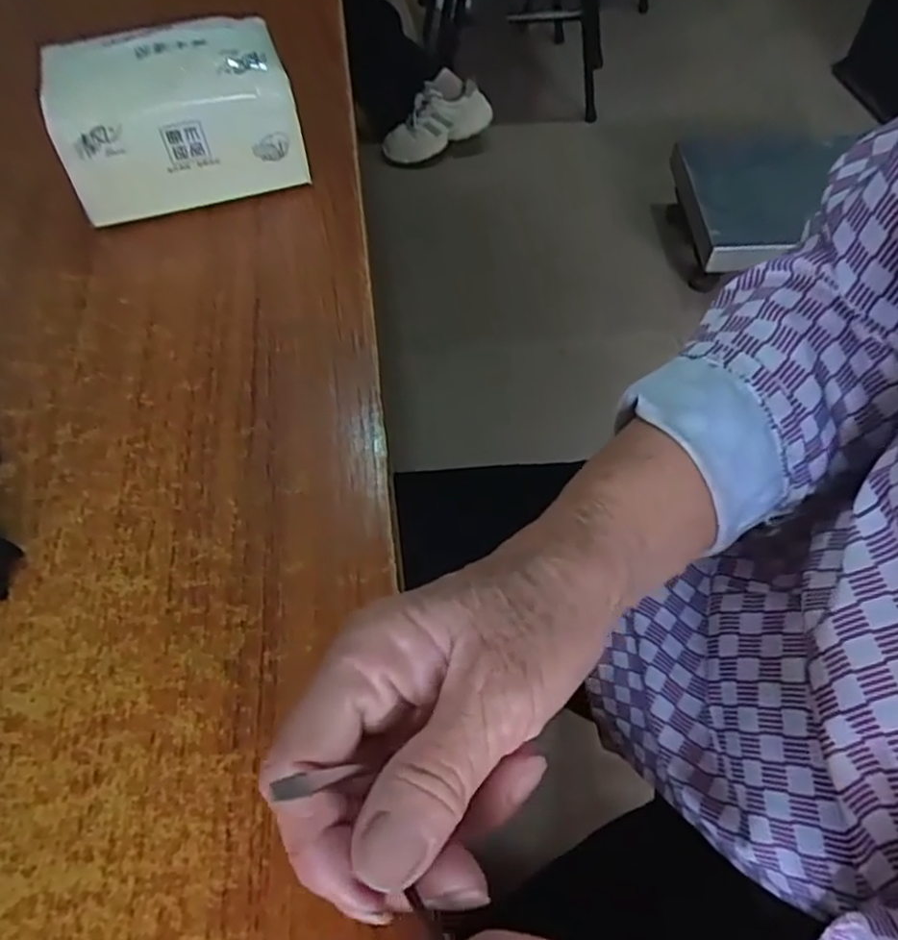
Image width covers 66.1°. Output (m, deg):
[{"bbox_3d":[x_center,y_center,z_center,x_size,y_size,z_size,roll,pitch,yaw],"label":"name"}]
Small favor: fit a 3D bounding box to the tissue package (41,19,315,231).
[{"bbox_3d":[-0.161,-0.211,0.412,0.131,0.092,0.059,-15,57,-10],"label":"tissue package"}]

